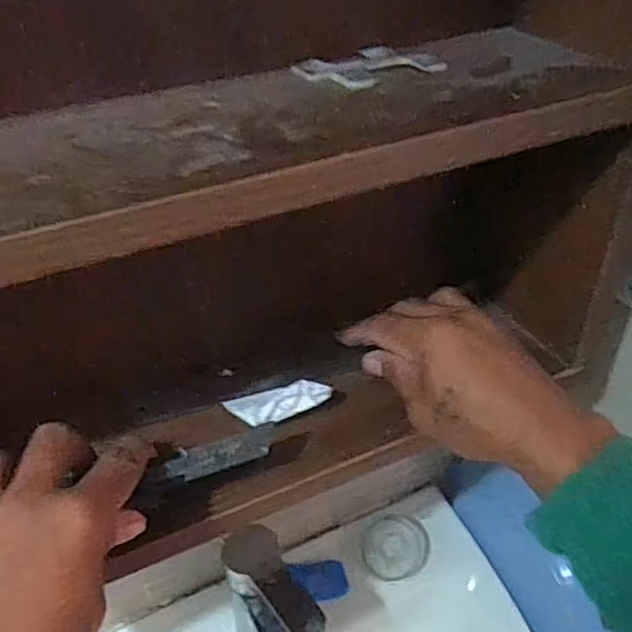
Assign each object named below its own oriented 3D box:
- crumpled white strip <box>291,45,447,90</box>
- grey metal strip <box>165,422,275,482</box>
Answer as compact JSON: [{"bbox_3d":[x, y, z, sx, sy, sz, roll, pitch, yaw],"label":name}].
[{"bbox_3d":[0.030,-0.140,0.357,0.077,0.007,0.043,-16,40,-18],"label":"crumpled white strip"},{"bbox_3d":[-0.053,0.078,0.364,0.063,0.005,0.018,-14,63,-17],"label":"grey metal strip"}]

